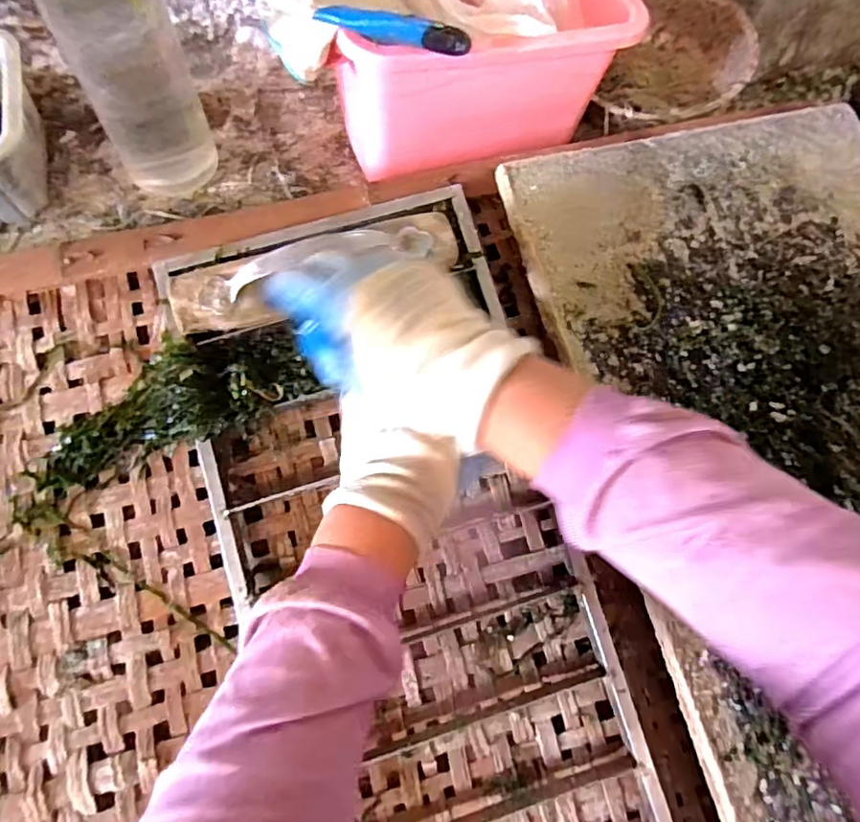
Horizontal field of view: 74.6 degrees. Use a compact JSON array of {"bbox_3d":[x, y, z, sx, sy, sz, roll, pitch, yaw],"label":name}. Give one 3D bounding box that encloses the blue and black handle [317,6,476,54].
[{"bbox_3d":[-0.027,-0.281,0.417,0.112,0.028,0.022,6,65,2],"label":"blue and black handle"}]

